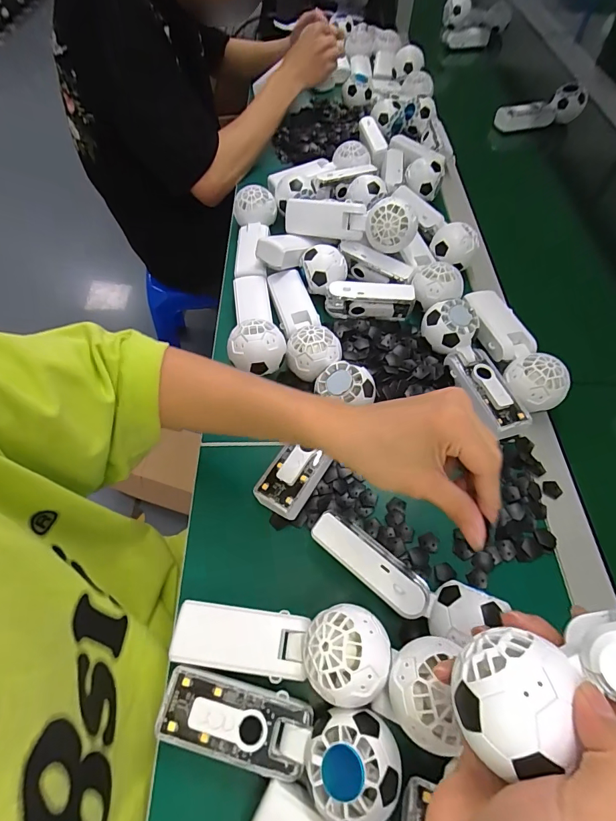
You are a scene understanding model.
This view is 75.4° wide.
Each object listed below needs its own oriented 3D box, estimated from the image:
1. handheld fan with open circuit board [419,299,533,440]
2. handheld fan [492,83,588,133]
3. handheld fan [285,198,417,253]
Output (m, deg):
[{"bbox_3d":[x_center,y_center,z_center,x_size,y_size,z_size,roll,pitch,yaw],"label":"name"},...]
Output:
[{"bbox_3d":[0.186,-0.049,0.447,0.056,0.059,0.167,-19,61,-12],"label":"handheld fan with open circuit board"},{"bbox_3d":[0.442,-0.573,0.761,0.157,0.064,0.044,-13,60,-9],"label":"handheld fan"},{"bbox_3d":[0.050,-0.249,0.513,0.175,0.061,0.043,18,60,9],"label":"handheld fan"}]

